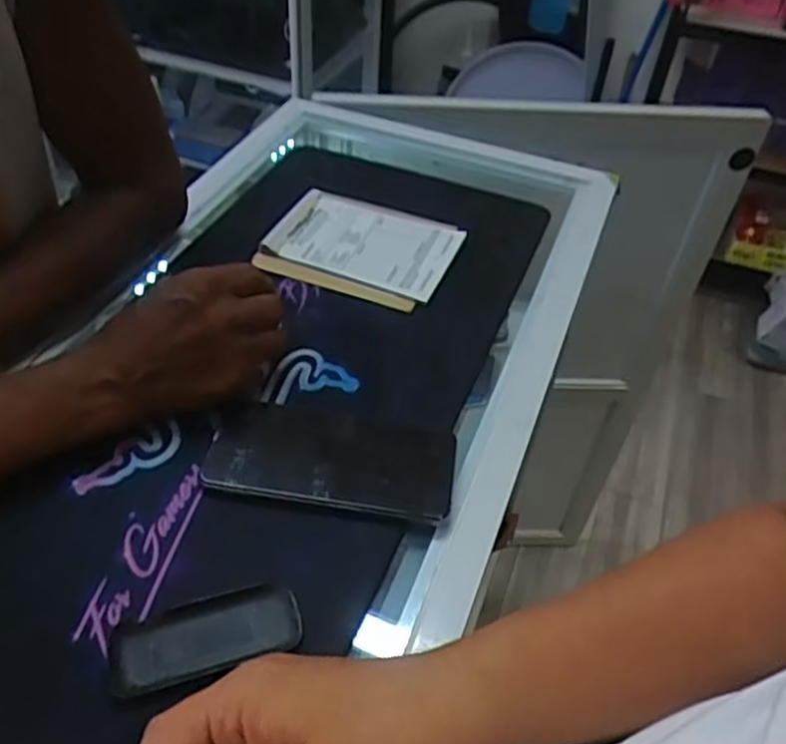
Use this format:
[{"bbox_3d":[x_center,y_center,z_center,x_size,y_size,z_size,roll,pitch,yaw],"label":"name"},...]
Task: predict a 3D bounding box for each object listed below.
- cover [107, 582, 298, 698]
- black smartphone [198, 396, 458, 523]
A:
[{"bbox_3d":[-0.108,0.150,0.409,0.103,0.006,0.046,-11,47,-15],"label":"cover"},{"bbox_3d":[-0.042,0.058,0.501,0.168,0.014,0.078,7,45,3],"label":"black smartphone"}]

